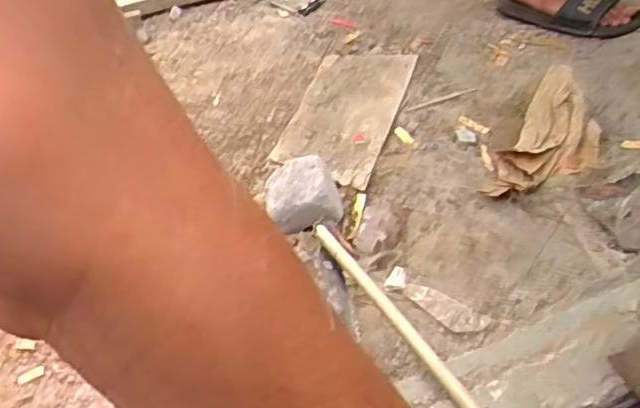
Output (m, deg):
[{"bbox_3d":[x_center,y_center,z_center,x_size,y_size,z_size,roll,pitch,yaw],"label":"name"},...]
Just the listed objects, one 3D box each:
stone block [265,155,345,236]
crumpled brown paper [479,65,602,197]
[{"bbox_3d":[-0.026,-0.011,0.979,0.110,0.076,0.111,-7,44,1],"label":"stone block"},{"bbox_3d":[0.367,-0.106,1.041,0.132,0.038,0.310,23,52,27],"label":"crumpled brown paper"}]

